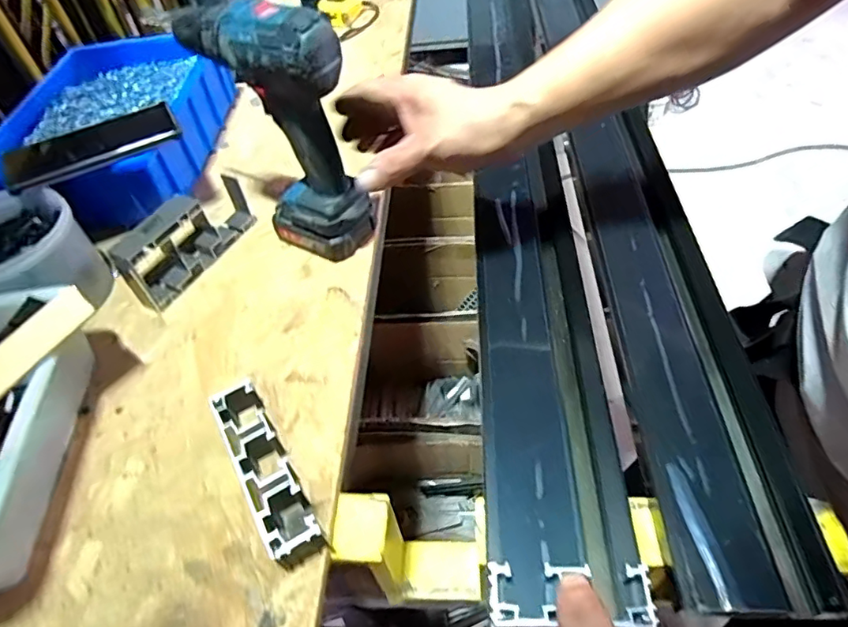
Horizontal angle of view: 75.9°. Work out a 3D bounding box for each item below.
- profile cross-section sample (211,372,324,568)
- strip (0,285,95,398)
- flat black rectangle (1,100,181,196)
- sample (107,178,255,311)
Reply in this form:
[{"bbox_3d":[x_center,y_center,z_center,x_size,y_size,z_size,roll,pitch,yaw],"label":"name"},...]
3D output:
[{"bbox_3d":[-0.112,0.107,0.381,0.032,0.033,0.143,-27,52,-17],"label":"profile cross-section sample"},{"bbox_3d":[-0.296,0.032,0.394,0.038,0.010,0.121,29,70,27],"label":"strip"},{"bbox_3d":[-0.324,-0.166,0.533,0.158,0.016,0.068,-25,52,-16],"label":"flat black rectangle"},{"bbox_3d":[-0.237,-0.076,0.538,0.055,0.054,0.145,19,54,21],"label":"sample"}]

